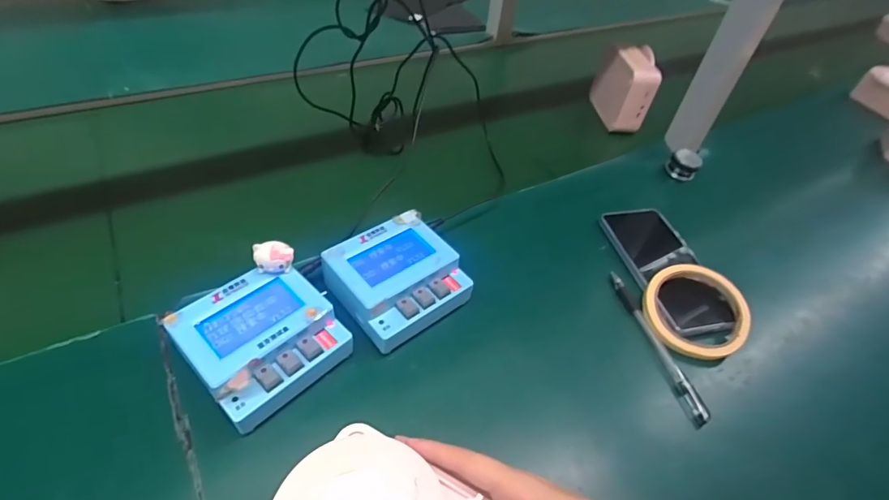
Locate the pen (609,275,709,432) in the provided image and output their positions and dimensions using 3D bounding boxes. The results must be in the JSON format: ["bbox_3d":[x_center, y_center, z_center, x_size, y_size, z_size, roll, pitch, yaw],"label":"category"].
[{"bbox_3d":[0.195,0.084,0.419,0.012,0.011,0.156,-6,47,-13],"label":"pen"}]

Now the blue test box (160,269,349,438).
[{"bbox_3d":[-0.139,0.073,0.355,0.101,0.053,0.100,37,52,26],"label":"blue test box"}]

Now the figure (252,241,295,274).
[{"bbox_3d":[-0.139,0.007,0.368,0.029,0.026,0.020,-16,50,-21],"label":"figure"}]

